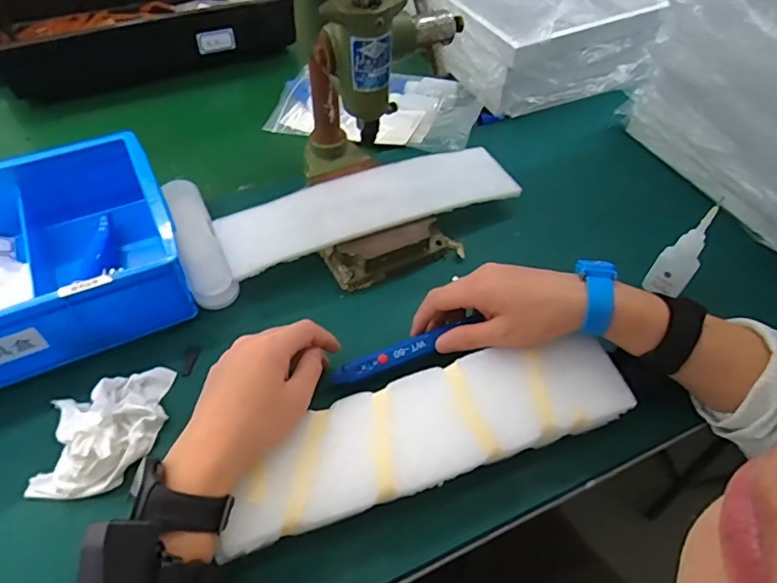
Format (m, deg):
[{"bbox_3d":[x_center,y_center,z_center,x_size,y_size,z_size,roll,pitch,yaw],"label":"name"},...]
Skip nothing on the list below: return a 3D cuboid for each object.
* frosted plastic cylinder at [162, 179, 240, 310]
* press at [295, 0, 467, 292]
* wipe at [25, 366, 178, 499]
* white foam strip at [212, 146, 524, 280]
[{"bbox_3d":[-0.206,-0.054,0.560,0.047,0.033,0.173,-22,55,-18],"label":"frosted plastic cylinder"},{"bbox_3d":[-0.004,-0.216,0.444,0.139,0.418,0.187,-9,52,-9],"label":"press"},{"bbox_3d":[-0.232,0.105,0.418,0.089,0.035,0.105,-3,51,-4],"label":"wipe"},{"bbox_3d":[-0.020,-0.100,0.573,0.328,0.017,0.086,-19,74,-15],"label":"white foam strip"}]

